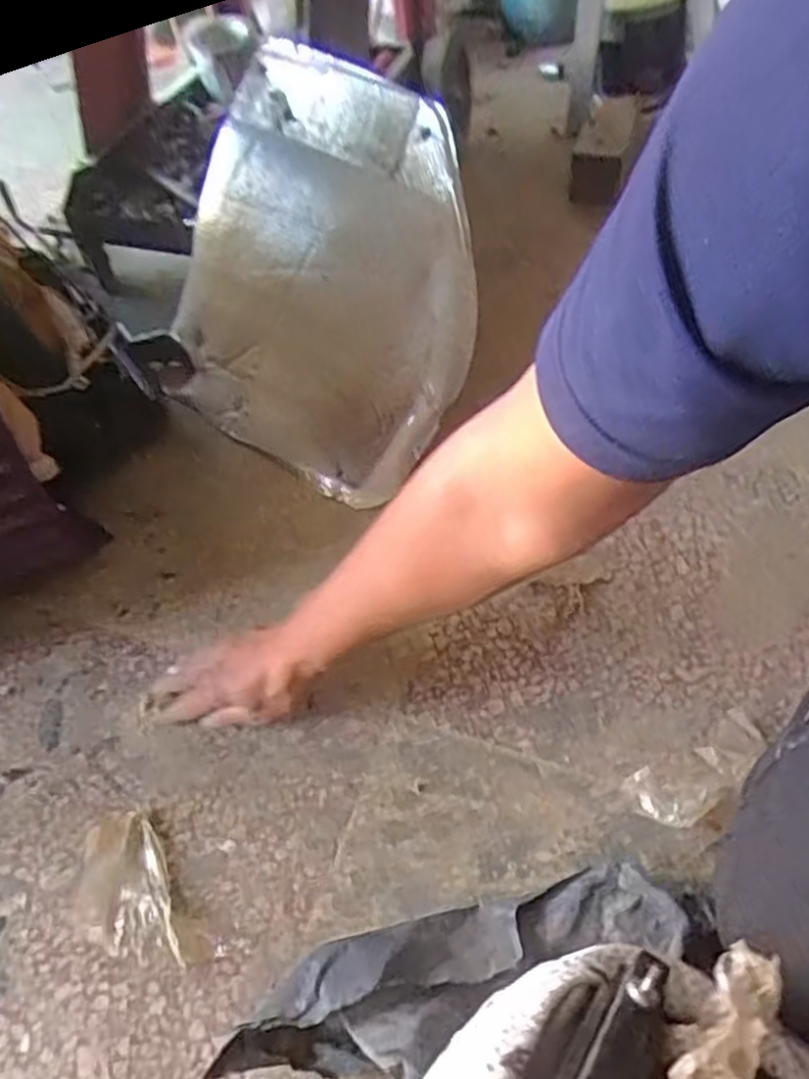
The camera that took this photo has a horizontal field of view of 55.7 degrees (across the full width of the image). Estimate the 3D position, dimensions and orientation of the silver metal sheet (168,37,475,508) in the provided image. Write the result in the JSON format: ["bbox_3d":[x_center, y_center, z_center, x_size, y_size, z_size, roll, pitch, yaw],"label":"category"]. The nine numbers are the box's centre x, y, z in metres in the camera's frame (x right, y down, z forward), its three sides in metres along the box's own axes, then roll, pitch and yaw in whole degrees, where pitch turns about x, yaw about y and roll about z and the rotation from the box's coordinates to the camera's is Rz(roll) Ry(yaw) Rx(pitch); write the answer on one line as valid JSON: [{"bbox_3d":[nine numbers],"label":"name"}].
[{"bbox_3d":[-0.094,-0.302,0.857,0.399,0.068,0.423,31,100,20],"label":"silver metal sheet"}]

